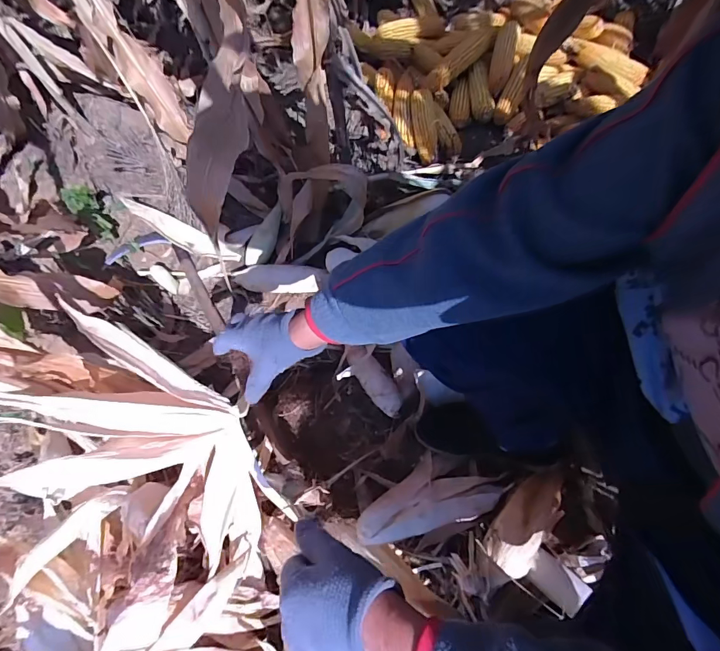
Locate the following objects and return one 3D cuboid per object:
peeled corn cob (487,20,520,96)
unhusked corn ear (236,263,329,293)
[{"bbox_3d":[0.359,-0.673,1.009,0.055,0.047,0.223,12,66,12],"label":"peeled corn cob"},{"bbox_3d":[-0.159,-0.097,0.831,0.181,0.047,0.050,-3,63,5],"label":"unhusked corn ear"}]

